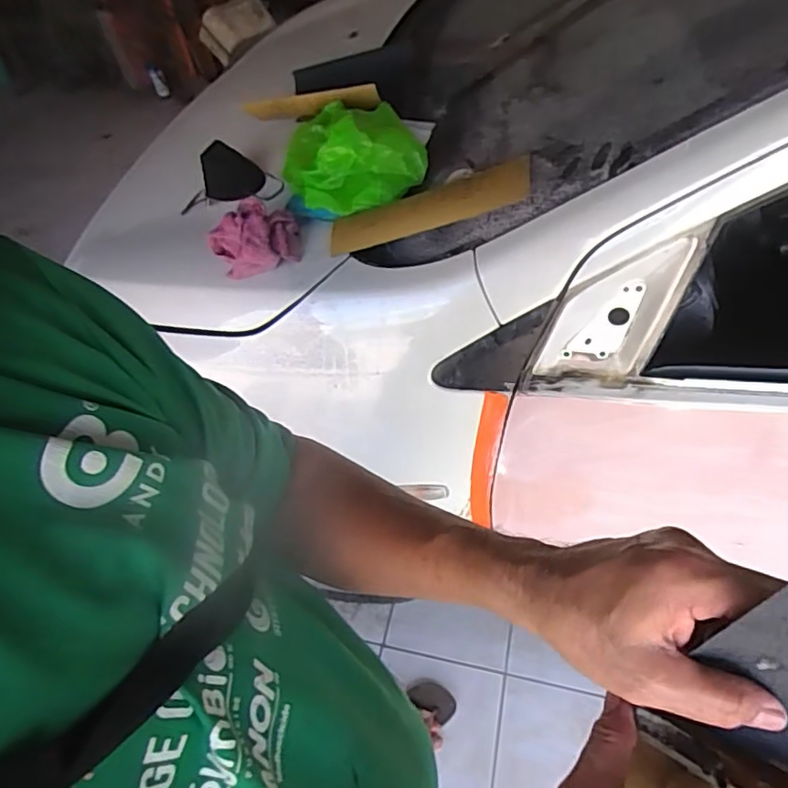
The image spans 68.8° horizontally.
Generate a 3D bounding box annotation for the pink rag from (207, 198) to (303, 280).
[{"bbox_3d":[-0.204,-0.223,0.834,0.137,0.067,0.093,-12,50,-2],"label":"pink rag"}]

